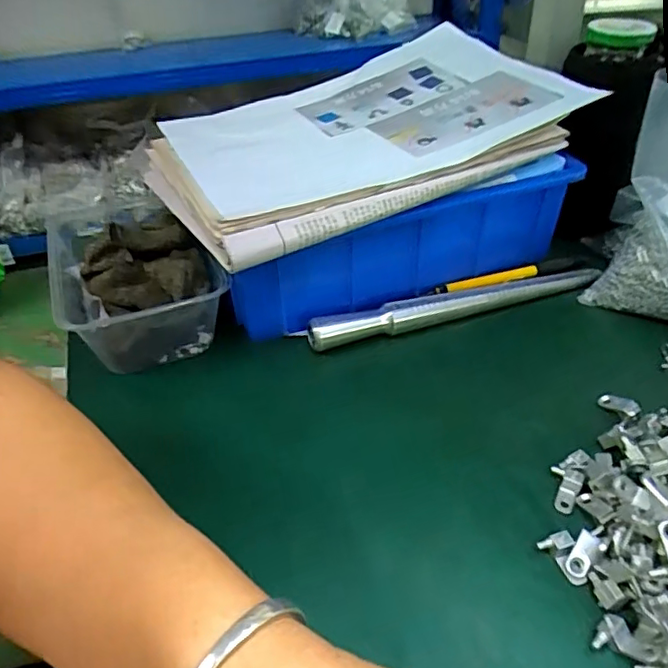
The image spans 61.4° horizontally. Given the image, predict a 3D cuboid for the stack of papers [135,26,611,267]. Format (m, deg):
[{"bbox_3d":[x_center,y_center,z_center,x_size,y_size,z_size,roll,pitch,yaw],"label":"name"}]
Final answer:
[{"bbox_3d":[0.010,-0.160,0.440,0.300,0.056,0.230,-20,42,-20],"label":"stack of papers"}]

